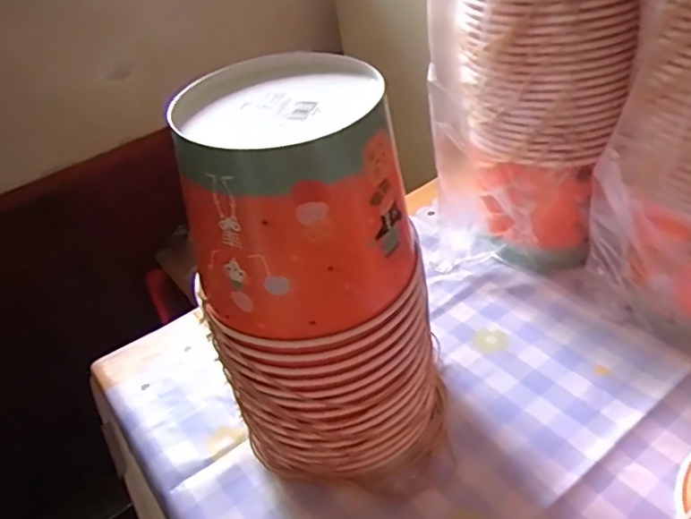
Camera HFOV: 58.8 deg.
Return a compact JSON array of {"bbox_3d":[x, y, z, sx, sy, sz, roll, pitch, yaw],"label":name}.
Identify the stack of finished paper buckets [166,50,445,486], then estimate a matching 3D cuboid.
[{"bbox_3d":[-0.015,0.018,0.432,0.145,0.267,0.135,-4,36,8],"label":"stack of finished paper buckets"}]

